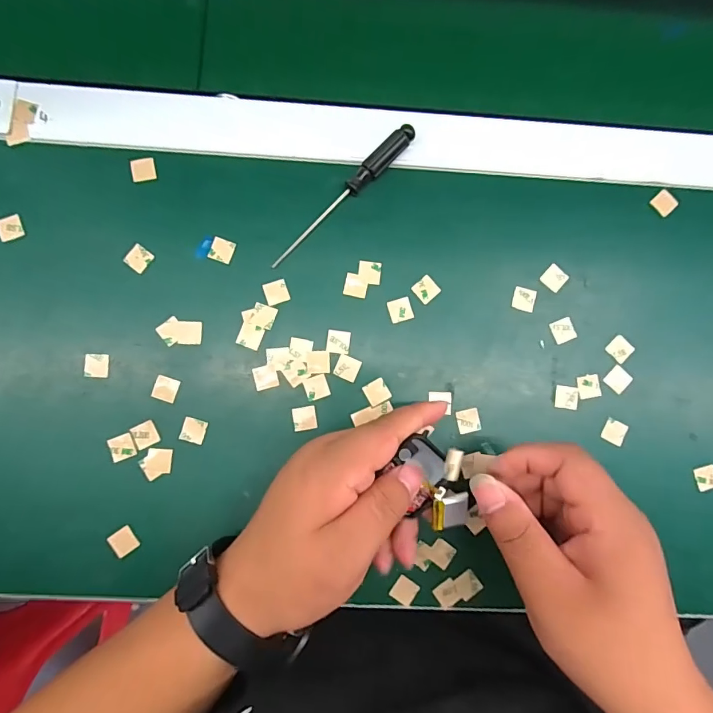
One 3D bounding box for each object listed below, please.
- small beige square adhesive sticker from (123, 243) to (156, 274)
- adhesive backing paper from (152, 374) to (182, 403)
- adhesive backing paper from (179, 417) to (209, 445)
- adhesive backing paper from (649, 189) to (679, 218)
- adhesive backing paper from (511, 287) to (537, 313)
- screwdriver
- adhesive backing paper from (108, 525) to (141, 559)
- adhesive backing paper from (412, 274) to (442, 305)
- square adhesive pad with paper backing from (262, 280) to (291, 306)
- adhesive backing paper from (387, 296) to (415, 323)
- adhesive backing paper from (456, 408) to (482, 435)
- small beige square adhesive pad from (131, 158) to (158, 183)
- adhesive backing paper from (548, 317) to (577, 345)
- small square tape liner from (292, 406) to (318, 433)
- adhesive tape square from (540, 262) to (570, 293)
[{"bbox_3d":[-0.147,-0.066,0.302,0.014,0.004,0.015,35,85,1],"label":"small beige square adhesive sticker"},{"bbox_3d":[-0.126,0.021,0.296,0.015,0.004,0.015,18,82,-5],"label":"adhesive backing paper"},{"bbox_3d":[-0.107,0.049,0.294,0.015,0.004,0.015,16,85,-1],"label":"adhesive backing paper"},{"bbox_3d":[0.222,-0.110,0.322,0.015,0.004,0.015,-44,82,3],"label":"adhesive backing paper"},{"bbox_3d":[0.117,-0.040,0.312,0.016,0.004,0.016,14,87,-3],"label":"adhesive backing paper"},{"bbox_3d":[-0.008,-0.108,0.305,0.015,0.012,0.131,43,85,1],"label":"screwdriver"},{"bbox_3d":[-0.149,0.119,0.286,0.015,0.004,0.015,-35,88,-5],"label":"adhesive backing paper"},{"bbox_3d":[0.048,-0.046,0.309,0.016,0.004,0.015,-42,87,-4],"label":"adhesive backing paper"},{"bbox_3d":[-0.054,-0.044,0.303,0.016,0.004,0.016,-18,86,-4],"label":"square adhesive pad with paper backing"},{"bbox_3d":[0.031,-0.032,0.308,0.016,0.004,0.016,-15,85,-5],"label":"adhesive backing paper"},{"bbox_3d":[0.076,0.044,0.303,0.016,0.004,0.015,-12,87,-4],"label":"adhesive backing paper"},{"bbox_3d":[-0.146,-0.128,0.308,0.016,0.004,0.015,-14,90,-15],"label":"small beige square adhesive pad"},{"bbox_3d":[0.144,-0.018,0.310,0.016,0.004,0.016,-19,86,-4],"label":"adhesive backing paper"},{"bbox_3d":[-0.034,0.042,0.299,0.016,0.004,0.016,-7,85,-5],"label":"small square tape liner"},{"bbox_3d":[0.139,-0.055,0.314,0.016,0.004,0.016,42,87,-1],"label":"adhesive tape square"}]

